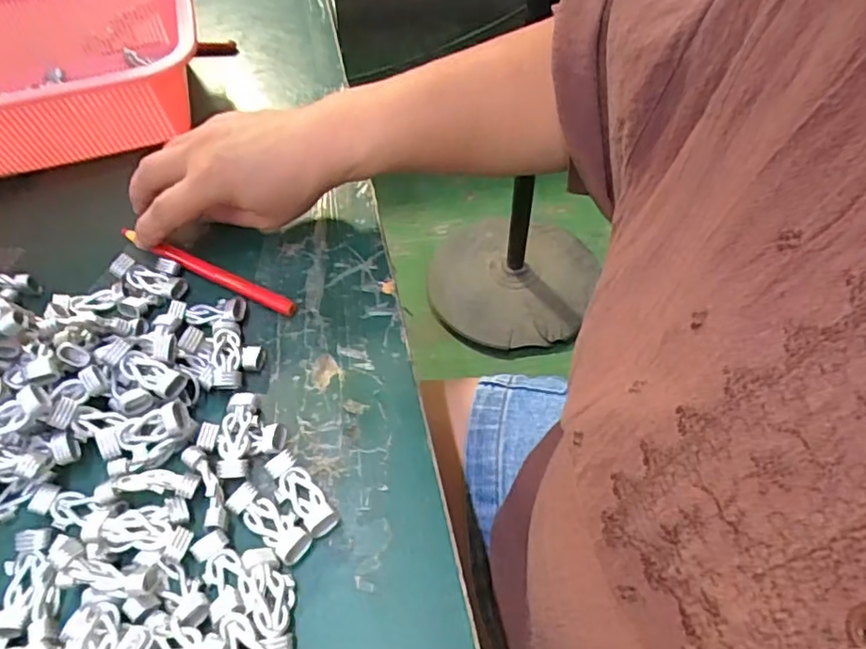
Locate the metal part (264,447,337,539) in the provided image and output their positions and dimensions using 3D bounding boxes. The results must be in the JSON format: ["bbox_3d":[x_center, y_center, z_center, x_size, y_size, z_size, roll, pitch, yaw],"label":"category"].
[{"bbox_3d":[-0.063,0.081,0.281,0.018,0.009,0.044,-35,59,-21],"label":"metal part"}]

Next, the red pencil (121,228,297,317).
[{"bbox_3d":[-0.141,-0.035,0.369,0.140,0.008,0.013,23,57,18],"label":"red pencil"}]

